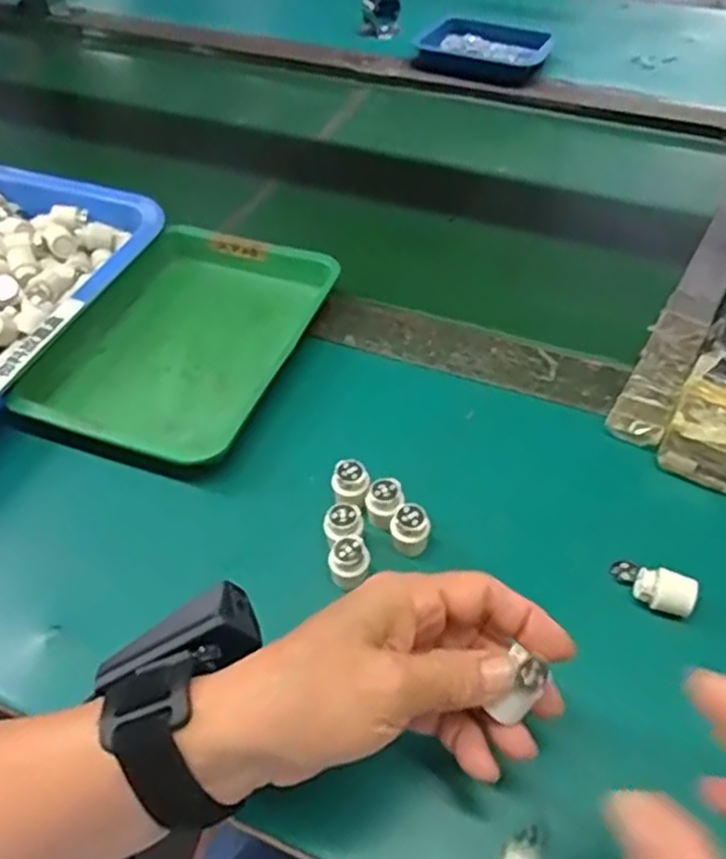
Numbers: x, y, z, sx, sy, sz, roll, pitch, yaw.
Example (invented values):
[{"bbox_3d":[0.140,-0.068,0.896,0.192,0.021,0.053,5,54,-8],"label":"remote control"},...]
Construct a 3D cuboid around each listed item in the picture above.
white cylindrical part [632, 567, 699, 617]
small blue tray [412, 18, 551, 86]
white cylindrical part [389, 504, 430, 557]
[{"bbox_3d":[0.157,0.087,0.375,0.029,0.020,0.020,25,53,22],"label":"white cylindrical part"},{"bbox_3d":[0.149,-0.461,0.874,0.151,0.030,0.122,17,51,16],"label":"small blue tray"},{"bbox_3d":[0.026,0.056,0.398,0.019,0.021,0.019,-1,48,1],"label":"white cylindrical part"}]

